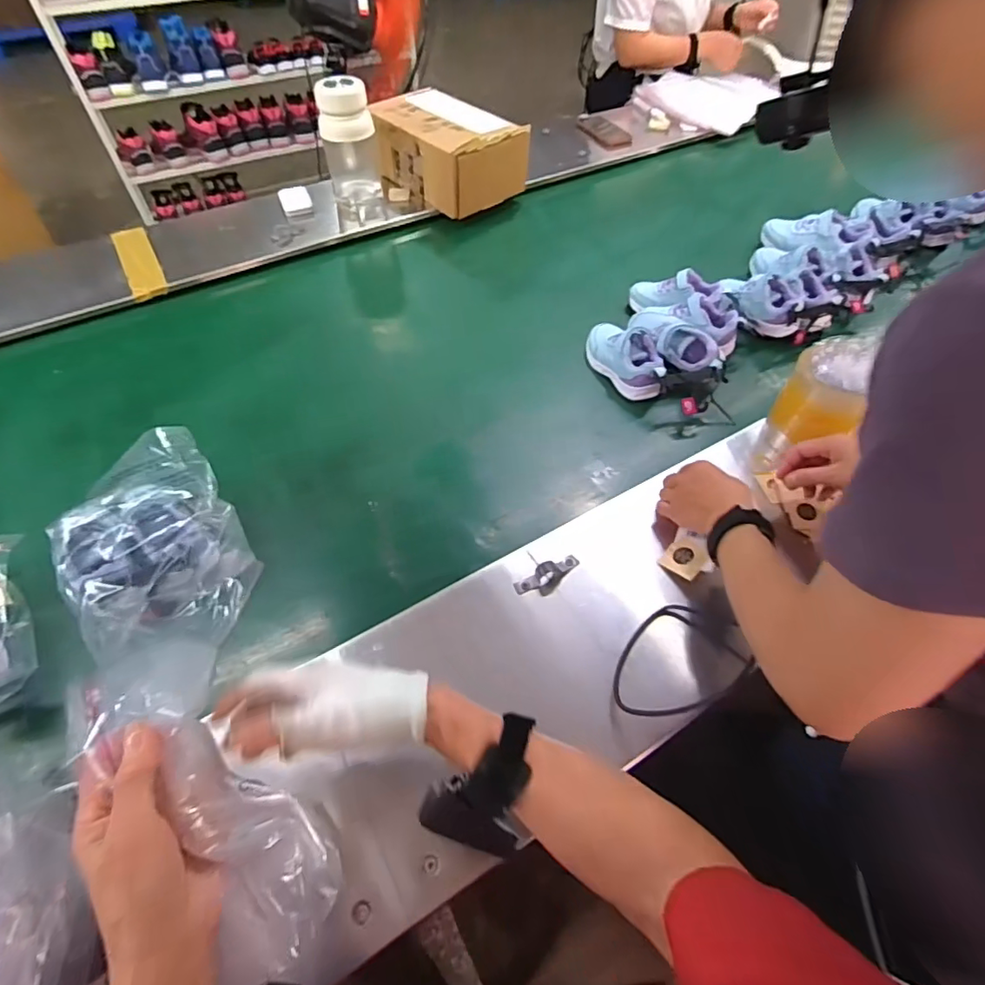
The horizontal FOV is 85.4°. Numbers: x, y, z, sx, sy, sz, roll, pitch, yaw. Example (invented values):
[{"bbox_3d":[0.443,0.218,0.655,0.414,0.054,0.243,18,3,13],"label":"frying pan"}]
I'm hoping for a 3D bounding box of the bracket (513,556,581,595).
[{"bbox_3d":[0.064,0.092,0.594,0.078,0.022,0.026,-26,57,-18],"label":"bracket"}]

